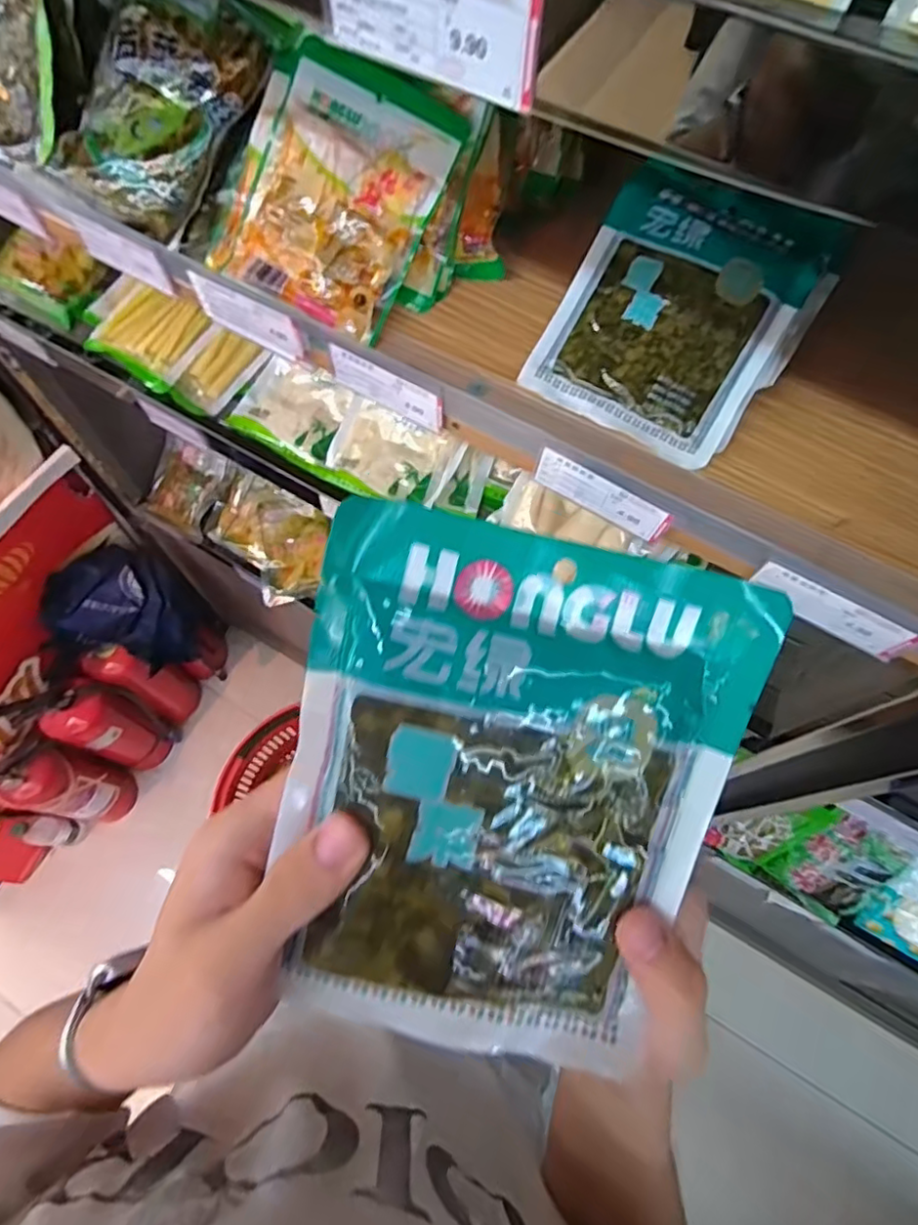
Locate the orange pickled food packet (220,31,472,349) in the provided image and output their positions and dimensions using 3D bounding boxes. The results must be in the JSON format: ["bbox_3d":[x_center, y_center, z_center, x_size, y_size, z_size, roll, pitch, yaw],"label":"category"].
[{"bbox_3d":[-0.087,-0.300,0.439,0.132,0.014,0.163,30,103,1],"label":"orange pickled food packet"}]

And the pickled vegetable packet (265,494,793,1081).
[{"bbox_3d":[0.016,0.065,0.204,0.142,0.010,0.179,13,98,-7],"label":"pickled vegetable packet"}]

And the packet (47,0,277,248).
[{"bbox_3d":[-0.232,-0.388,0.467,0.125,0.024,0.169,38,102,0],"label":"packet"}]

